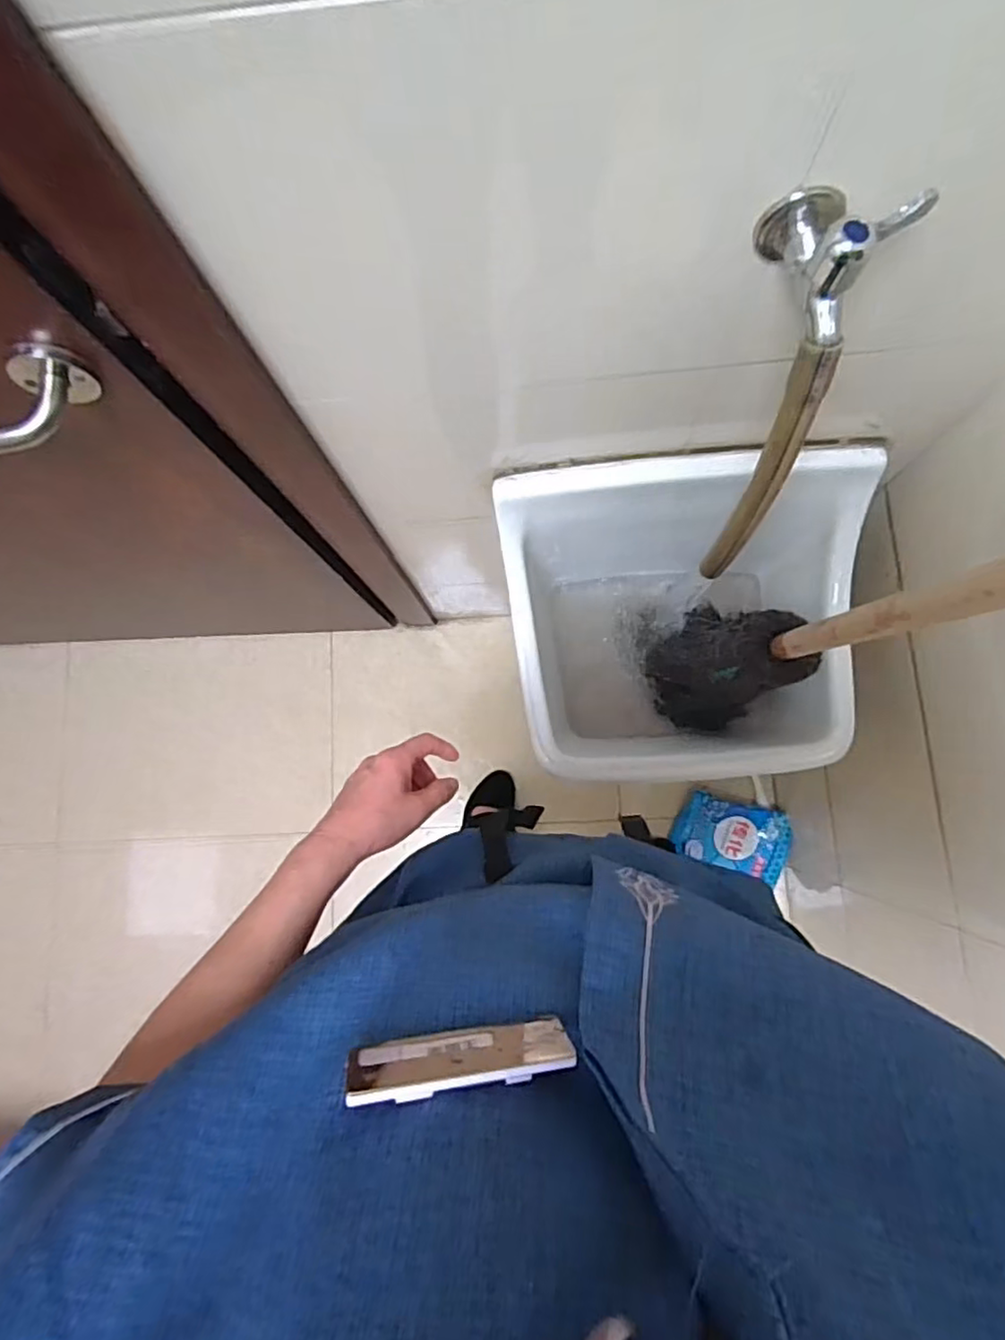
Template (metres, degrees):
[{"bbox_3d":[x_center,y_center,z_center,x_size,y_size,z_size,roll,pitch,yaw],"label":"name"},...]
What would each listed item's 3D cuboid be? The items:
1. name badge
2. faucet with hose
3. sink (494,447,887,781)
[{"bbox_3d":[-0.013,0.121,0.204,0.068,0.022,0.005,-3,104,-13],"label":"name badge"},{"bbox_3d":[0.217,-0.186,0.512,0.076,0.323,0.102,-3,58,3],"label":"faucet with hose"},{"bbox_3d":[0.226,-0.045,0.877,0.423,0.346,0.369,-2,81,3],"label":"sink"}]

